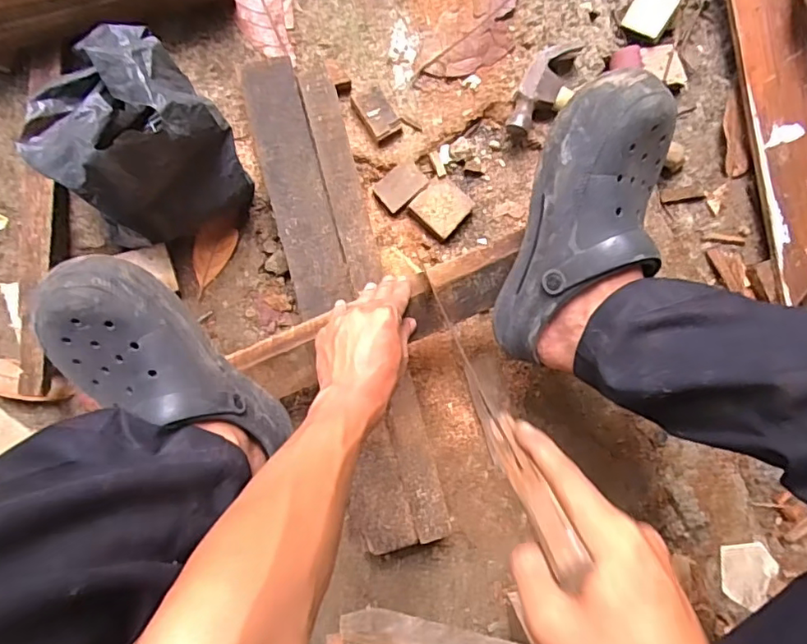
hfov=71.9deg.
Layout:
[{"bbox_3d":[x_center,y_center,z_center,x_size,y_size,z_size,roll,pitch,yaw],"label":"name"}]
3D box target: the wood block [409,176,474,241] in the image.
[{"bbox_3d":[0.046,-0.136,0.669,0.059,0.020,0.059,43,84,-4],"label":"wood block"}]

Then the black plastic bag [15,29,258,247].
[{"bbox_3d":[-0.257,-0.171,0.547,0.148,0.163,0.173,-41,93,-6],"label":"black plastic bag"}]

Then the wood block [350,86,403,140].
[{"bbox_3d":[-0.032,-0.244,0.647,0.038,0.022,0.060,-37,93,-6],"label":"wood block"}]

